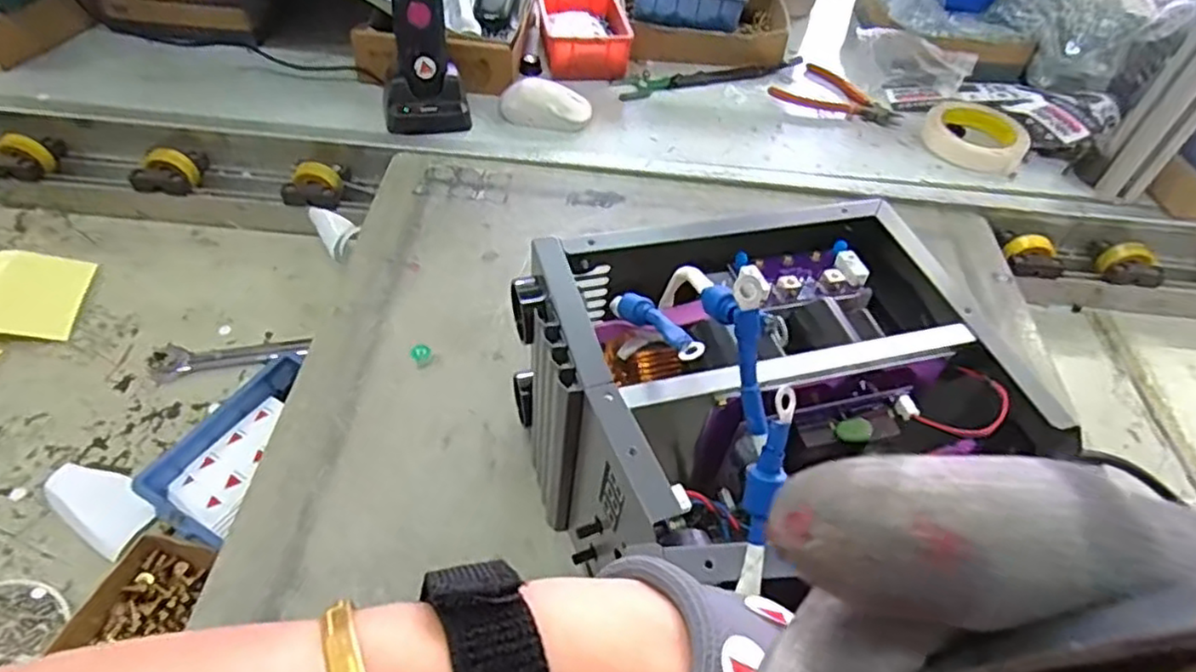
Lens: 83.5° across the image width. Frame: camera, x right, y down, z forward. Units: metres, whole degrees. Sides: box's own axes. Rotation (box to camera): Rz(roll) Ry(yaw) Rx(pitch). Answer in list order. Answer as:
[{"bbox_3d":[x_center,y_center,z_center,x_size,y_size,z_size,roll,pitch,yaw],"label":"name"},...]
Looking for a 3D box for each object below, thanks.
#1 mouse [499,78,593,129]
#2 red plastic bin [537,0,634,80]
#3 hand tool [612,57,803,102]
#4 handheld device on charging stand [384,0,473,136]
[{"bbox_3d":[-0.056,-0.251,0.728,0.094,0.036,0.055,18,51,11],"label":"mouse"},{"bbox_3d":[-0.020,-0.383,0.838,0.106,0.045,0.165,-1,50,-6],"label":"red plastic bin"},{"bbox_3d":[0.138,-0.321,0.820,0.243,0.009,0.045,-13,52,-16],"label":"hand tool"},{"bbox_3d":[-0.179,-0.280,0.676,0.085,0.136,0.068,-11,51,-13],"label":"handheld device on charging stand"}]

